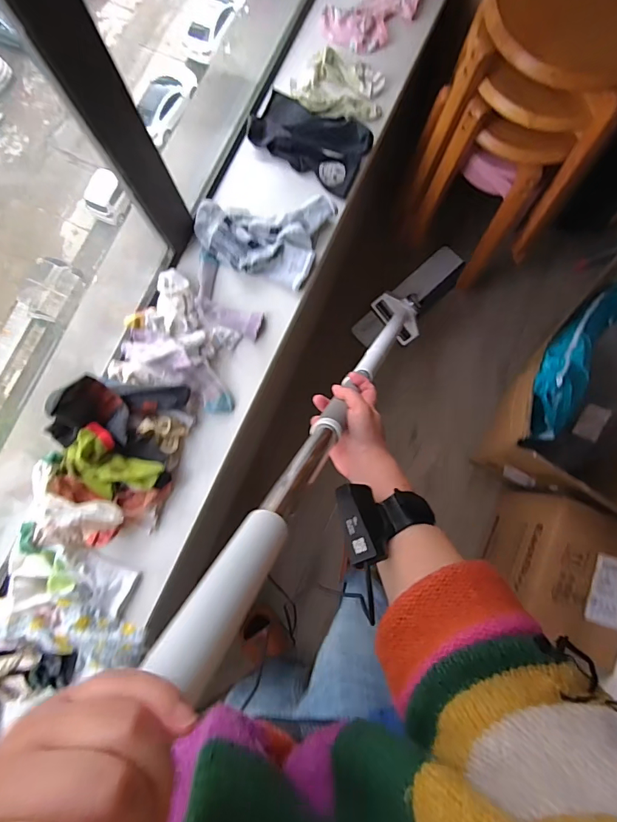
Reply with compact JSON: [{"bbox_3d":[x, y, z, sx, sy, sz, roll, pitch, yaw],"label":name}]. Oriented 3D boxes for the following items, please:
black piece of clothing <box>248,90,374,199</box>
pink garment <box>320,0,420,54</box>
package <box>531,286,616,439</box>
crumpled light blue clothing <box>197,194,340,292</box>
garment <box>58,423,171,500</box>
[{"bbox_3d":[0.004,-0.522,0.825,0.227,0.024,0.128,32,85,5],"label":"black piece of clothing"},{"bbox_3d":[0.128,-0.779,0.858,0.196,0.022,0.110,-26,83,-1],"label":"pink garment"},{"bbox_3d":[0.550,-0.120,0.875,0.123,0.123,0.382,32,85,5],"label":"package"},{"bbox_3d":[-0.087,-0.331,0.793,0.235,0.032,0.165,17,84,4],"label":"crumpled light blue clothing"},{"bbox_3d":[-0.309,0.098,0.680,0.145,0.070,0.103,36,86,6],"label":"garment"}]

